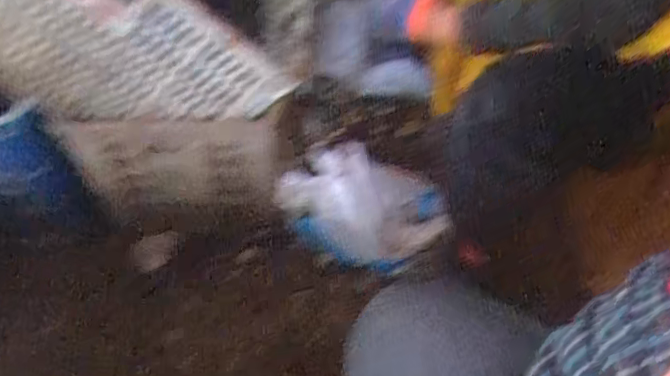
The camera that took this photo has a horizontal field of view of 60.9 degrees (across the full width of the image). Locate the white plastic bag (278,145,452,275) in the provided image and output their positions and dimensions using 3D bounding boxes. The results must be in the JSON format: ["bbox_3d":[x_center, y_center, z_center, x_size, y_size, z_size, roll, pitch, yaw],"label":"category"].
[{"bbox_3d":[0.045,0.031,0.929,0.281,0.180,0.132,18,53,15],"label":"white plastic bag"}]

